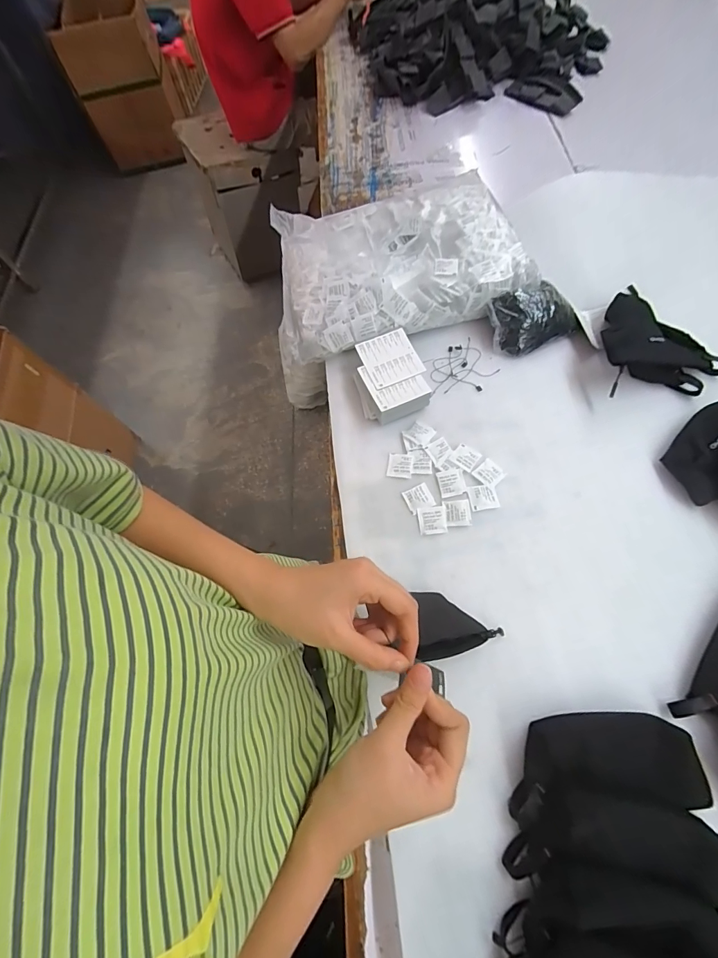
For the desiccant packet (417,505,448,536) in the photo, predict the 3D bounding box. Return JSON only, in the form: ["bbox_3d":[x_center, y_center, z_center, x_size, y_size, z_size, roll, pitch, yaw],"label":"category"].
[{"bbox_3d":[0.110,0.060,0.576,0.041,0.004,0.041,-5,66,2],"label":"desiccant packet"}]

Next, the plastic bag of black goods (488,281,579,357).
[{"bbox_3d":[0.309,-0.283,0.684,0.147,0.071,0.096,-19,66,-5],"label":"plastic bag of black goods"}]

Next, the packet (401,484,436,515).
[{"bbox_3d":[0.092,0.030,0.594,0.040,0.004,0.039,-23,66,-6],"label":"packet"}]

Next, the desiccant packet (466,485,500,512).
[{"bbox_3d":[0.189,0.028,0.588,0.044,0.004,0.039,-9,65,0],"label":"desiccant packet"}]

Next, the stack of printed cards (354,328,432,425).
[{"bbox_3d":[0.052,-0.173,0.661,0.107,0.044,0.148,-19,66,-4],"label":"stack of printed cards"}]

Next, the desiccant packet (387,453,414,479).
[{"bbox_3d":[0.065,-0.021,0.618,0.039,0.006,0.039,8,67,8],"label":"desiccant packet"}]

